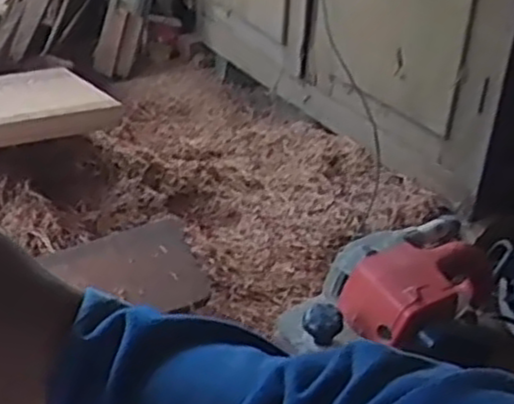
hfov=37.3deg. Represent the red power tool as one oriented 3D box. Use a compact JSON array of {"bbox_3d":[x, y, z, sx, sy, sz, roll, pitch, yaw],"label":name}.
[{"bbox_3d":[0.199,0.120,1.060,0.341,0.140,0.181,-28,47,-34],"label":"red power tool"}]

